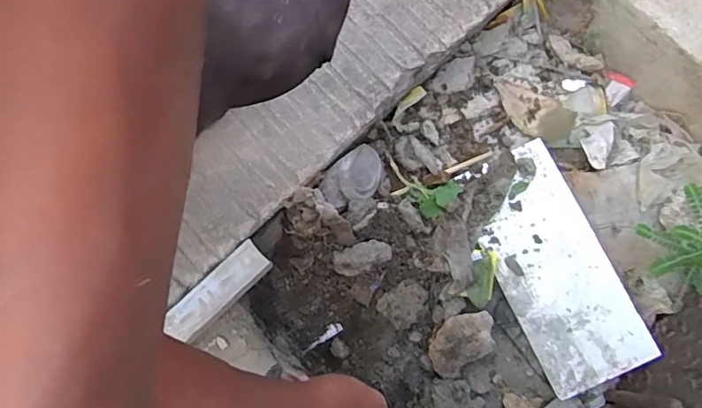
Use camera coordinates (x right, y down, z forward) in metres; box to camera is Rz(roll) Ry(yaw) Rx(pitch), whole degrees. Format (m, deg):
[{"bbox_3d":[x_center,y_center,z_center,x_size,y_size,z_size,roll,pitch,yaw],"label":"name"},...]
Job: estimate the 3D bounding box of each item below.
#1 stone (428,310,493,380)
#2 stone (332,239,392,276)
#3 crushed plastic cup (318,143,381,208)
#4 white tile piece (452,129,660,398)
[{"bbox_3d":[0.108,0.134,0.508,0.072,0.017,0.046,-39,95,-8],"label":"stone"},{"bbox_3d":[0.011,0.054,0.526,0.058,0.007,0.029,-20,102,12],"label":"stone"},{"bbox_3d":[0.003,-0.025,0.528,0.074,0.042,0.043,-43,81,-13],"label":"crushed plastic cup"},{"bbox_3d":[0.203,0.061,0.531,0.107,0.006,0.241,-24,80,1],"label":"white tile piece"}]

